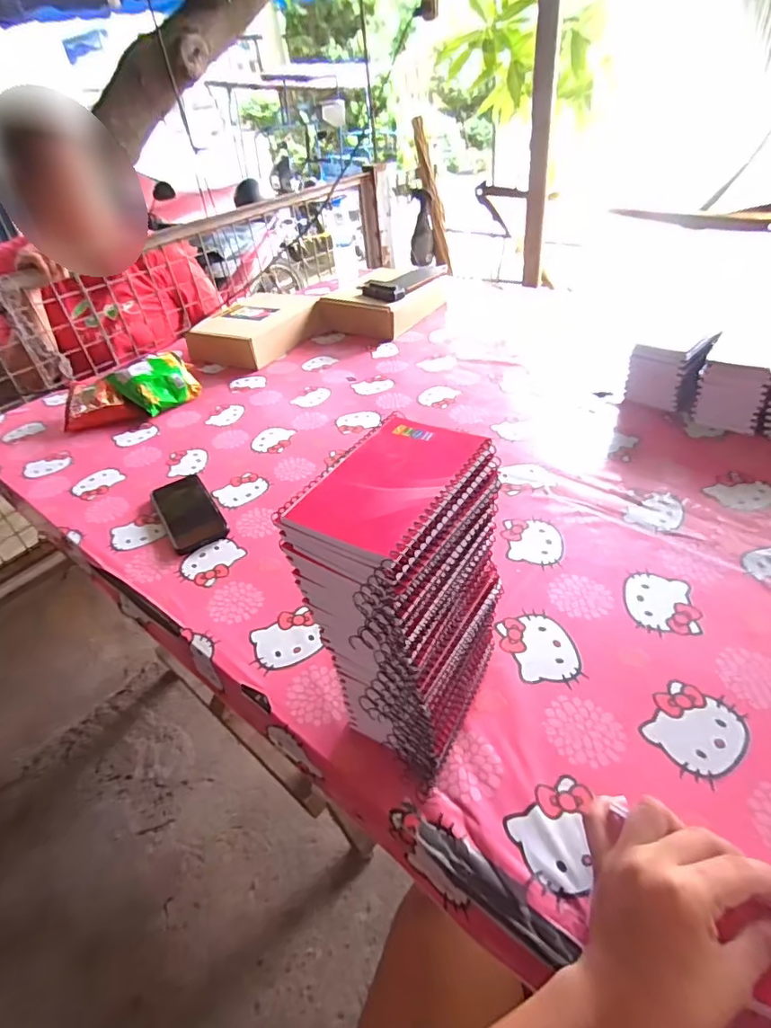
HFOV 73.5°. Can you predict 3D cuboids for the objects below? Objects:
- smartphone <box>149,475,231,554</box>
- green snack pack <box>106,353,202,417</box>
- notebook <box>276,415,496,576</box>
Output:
[{"bbox_3d":[-0.288,-0.004,0.753,0.075,0.015,0.170,-25,43,-21],"label":"smartphone"},{"bbox_3d":[-0.452,-0.260,1.028,0.141,0.037,0.119,-38,88,-29],"label":"green snack pack"},{"bbox_3d":[0.006,-0.020,0.331,0.083,0.013,0.138,19,46,28],"label":"notebook"}]

